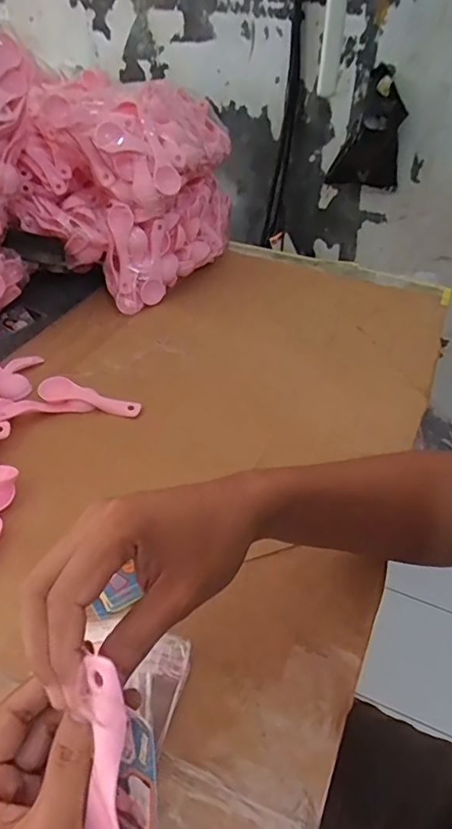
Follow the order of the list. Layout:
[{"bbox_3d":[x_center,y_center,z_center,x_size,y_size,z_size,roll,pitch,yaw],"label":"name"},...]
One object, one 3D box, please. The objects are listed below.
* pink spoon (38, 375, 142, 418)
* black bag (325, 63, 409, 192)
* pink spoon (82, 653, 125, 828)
[{"bbox_3d":[-0.148,-0.019,0.577,0.111,0.018,0.027,7,40,8],"label":"pink spoon"},{"bbox_3d":[0.280,-0.540,1.017,0.132,0.202,0.062,10,41,11],"label":"black bag"},{"bbox_3d":[-0.052,0.166,0.237,0.023,0.015,0.110,-3,87,-9],"label":"pink spoon"}]

